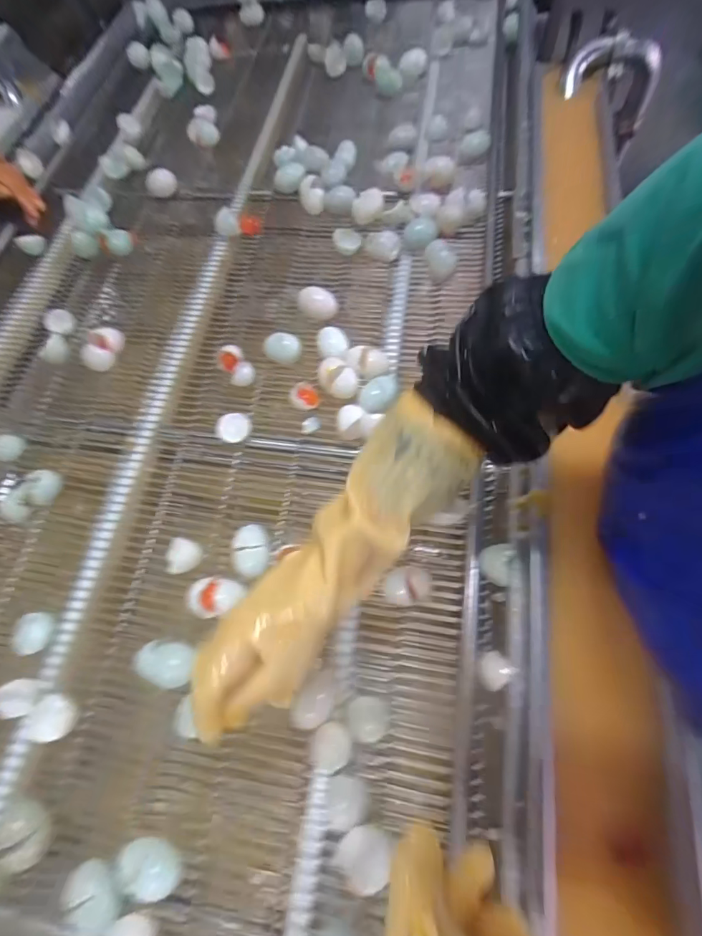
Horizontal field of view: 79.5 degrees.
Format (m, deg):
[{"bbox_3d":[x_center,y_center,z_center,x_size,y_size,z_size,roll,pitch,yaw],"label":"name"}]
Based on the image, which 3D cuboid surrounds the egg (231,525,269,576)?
[{"bbox_3d":[-0.118,0.098,0.506,0.045,0.037,0.064,-11,65,2],"label":"egg"}]

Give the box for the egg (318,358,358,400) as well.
[{"bbox_3d":[-0.020,-0.125,0.591,0.043,0.036,0.061,-32,66,-8],"label":"egg"}]

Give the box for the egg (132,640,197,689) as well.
[{"bbox_3d":[-0.199,0.216,0.466,0.057,0.049,0.044,4,66,8],"label":"egg"}]

